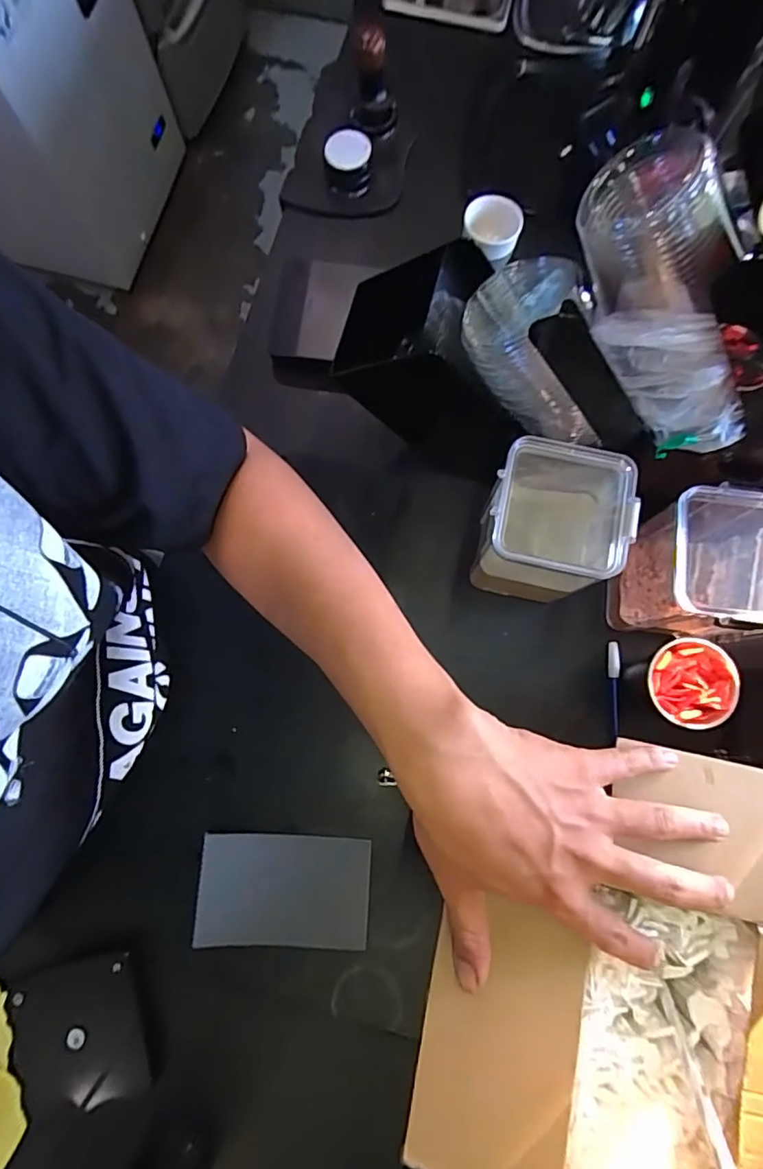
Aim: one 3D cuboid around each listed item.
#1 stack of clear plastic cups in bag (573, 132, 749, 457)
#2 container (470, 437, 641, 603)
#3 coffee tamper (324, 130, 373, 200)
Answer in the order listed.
[{"bbox_3d":[0.184,-0.162,0.348,0.079,0.070,0.202,-40,123,-7],"label":"stack of clear plastic cups in bag"},{"bbox_3d":[0.157,-0.051,0.513,0.123,0.145,0.110,11,79,3],"label":"container"},{"bbox_3d":[-0.041,-0.518,0.671,0.060,0.050,0.056,1,79,1],"label":"coffee tamper"}]

